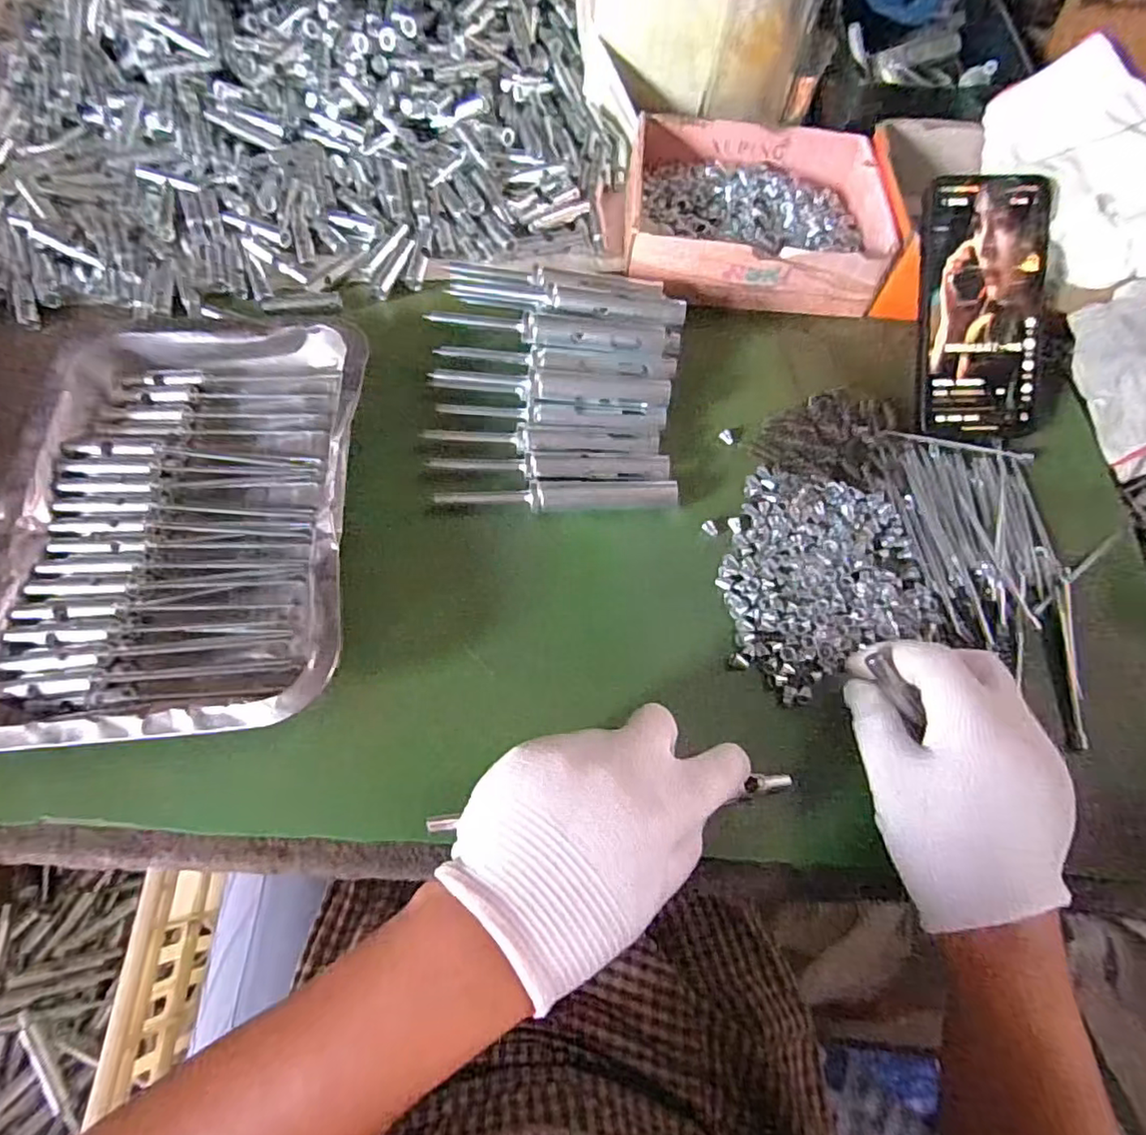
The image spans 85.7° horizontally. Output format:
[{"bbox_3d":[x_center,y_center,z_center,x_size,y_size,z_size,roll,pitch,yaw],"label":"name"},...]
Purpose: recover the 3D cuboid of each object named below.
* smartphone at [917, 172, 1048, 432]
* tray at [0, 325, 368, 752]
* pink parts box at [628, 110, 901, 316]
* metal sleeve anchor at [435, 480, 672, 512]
[{"bbox_3d":[0.257,-0.163,0.386,0.075,0.008,0.156,-3,97,3],"label":"smartphone"},{"bbox_3d":[-0.212,-0.032,0.341,0.178,0.033,0.247,-3,67,-5],"label":"tray"},{"bbox_3d":[0.124,-0.251,0.433,0.168,0.043,0.142,3,66,-2],"label":"pink parts box"},{"bbox_3d":[-0.008,-0.043,0.365,0.140,0.011,0.019,-3,67,-5],"label":"metal sleeve anchor"}]

